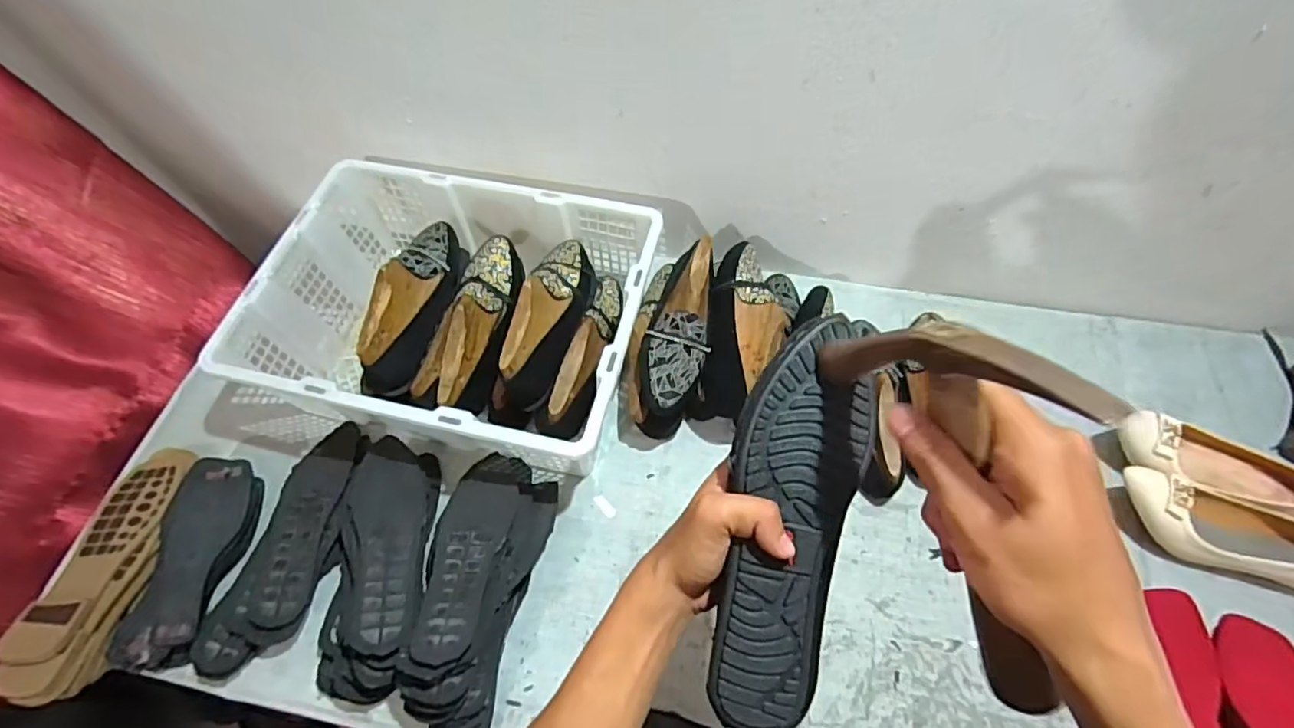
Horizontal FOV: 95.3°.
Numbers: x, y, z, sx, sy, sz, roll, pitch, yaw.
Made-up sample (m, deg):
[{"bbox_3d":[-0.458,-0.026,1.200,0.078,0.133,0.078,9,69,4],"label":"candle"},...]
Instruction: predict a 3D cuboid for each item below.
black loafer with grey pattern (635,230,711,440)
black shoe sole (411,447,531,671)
[{"bbox_3d":[0.041,-0.036,0.752,0.083,0.112,0.260,11,78,9],"label":"black loafer with grey pattern"},{"bbox_3d":[-0.194,0.198,0.640,0.085,0.017,0.245,2,41,4],"label":"black shoe sole"}]

